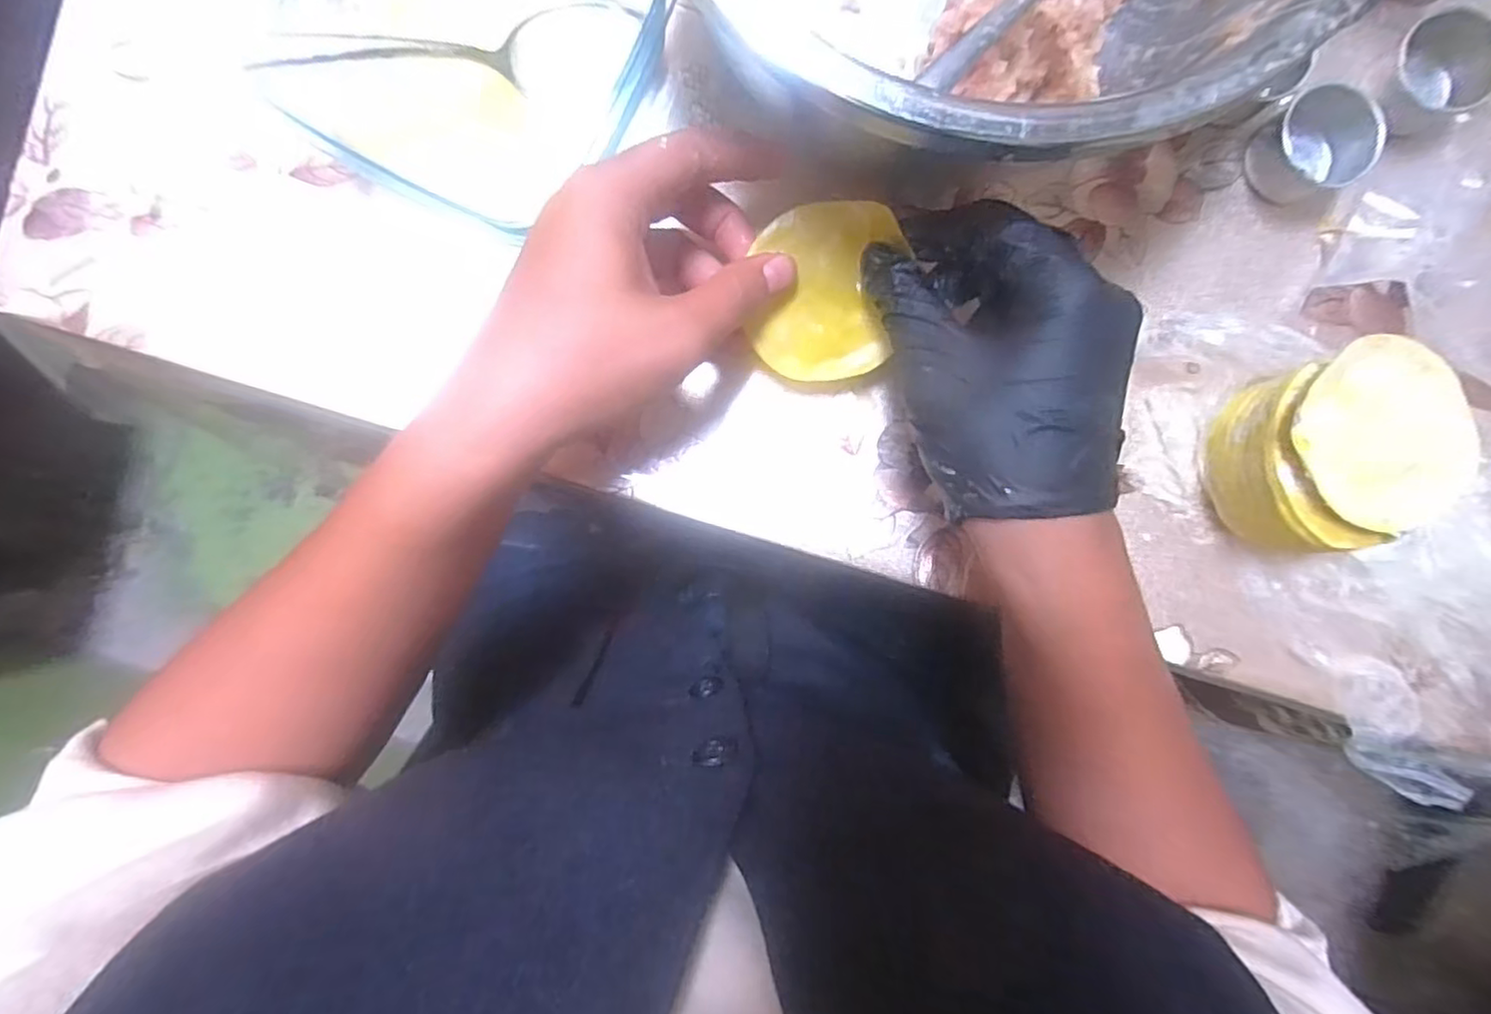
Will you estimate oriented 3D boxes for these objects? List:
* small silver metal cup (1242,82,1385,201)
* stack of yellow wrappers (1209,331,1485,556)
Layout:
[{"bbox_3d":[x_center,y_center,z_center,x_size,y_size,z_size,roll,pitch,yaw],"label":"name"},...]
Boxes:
[{"bbox_3d":[0.249,-0.158,0.285,0.037,0.026,0.042,-31,95,-1],"label":"small silver metal cup"},{"bbox_3d":[0.238,-0.024,0.266,0.078,0.043,0.079,-4,94,-4],"label":"stack of yellow wrappers"}]

